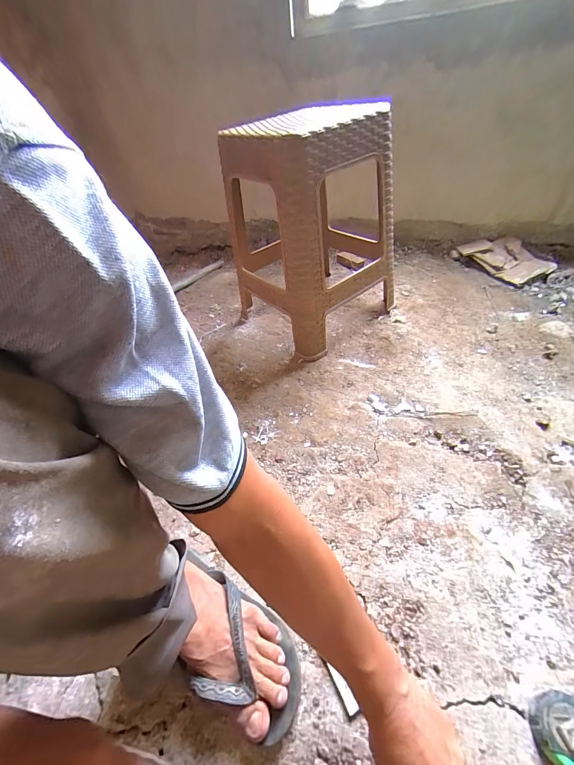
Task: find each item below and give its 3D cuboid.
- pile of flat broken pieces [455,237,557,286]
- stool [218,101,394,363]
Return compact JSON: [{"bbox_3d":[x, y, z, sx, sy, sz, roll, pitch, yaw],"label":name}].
[{"bbox_3d":[0.779,-0.447,1.090,0.207,0.062,0.283,-19,47,-11],"label":"pile of flat broken pieces"},{"bbox_3d":[0.078,-0.382,0.809,0.366,0.473,0.330,-31,50,-21],"label":"stool"}]

